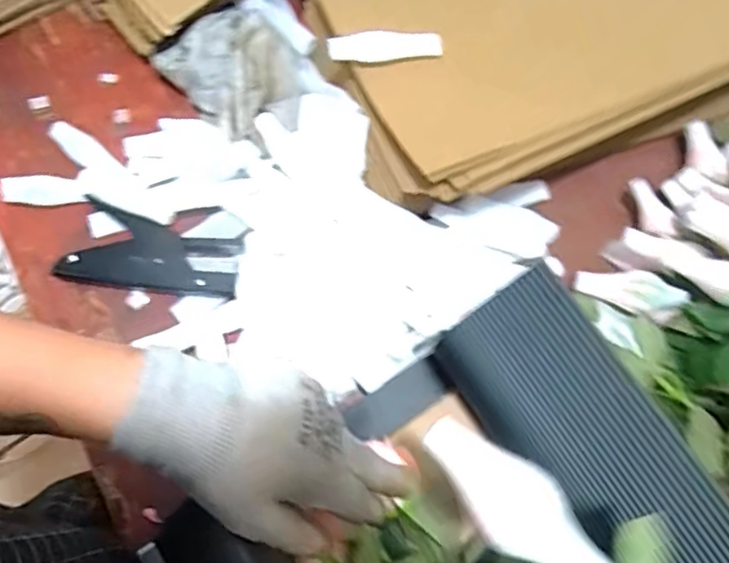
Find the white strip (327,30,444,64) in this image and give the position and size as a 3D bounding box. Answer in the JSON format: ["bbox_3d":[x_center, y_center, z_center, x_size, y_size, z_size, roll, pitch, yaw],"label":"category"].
[{"bbox_3d":[0.017,-0.188,0.497,0.090,0.015,0.019,-6,74,-3],"label":"white strip"}]

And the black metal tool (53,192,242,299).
[{"bbox_3d":[-0.175,-0.027,0.523,0.143,0.017,0.071,11,74,1],"label":"black metal tool"}]

